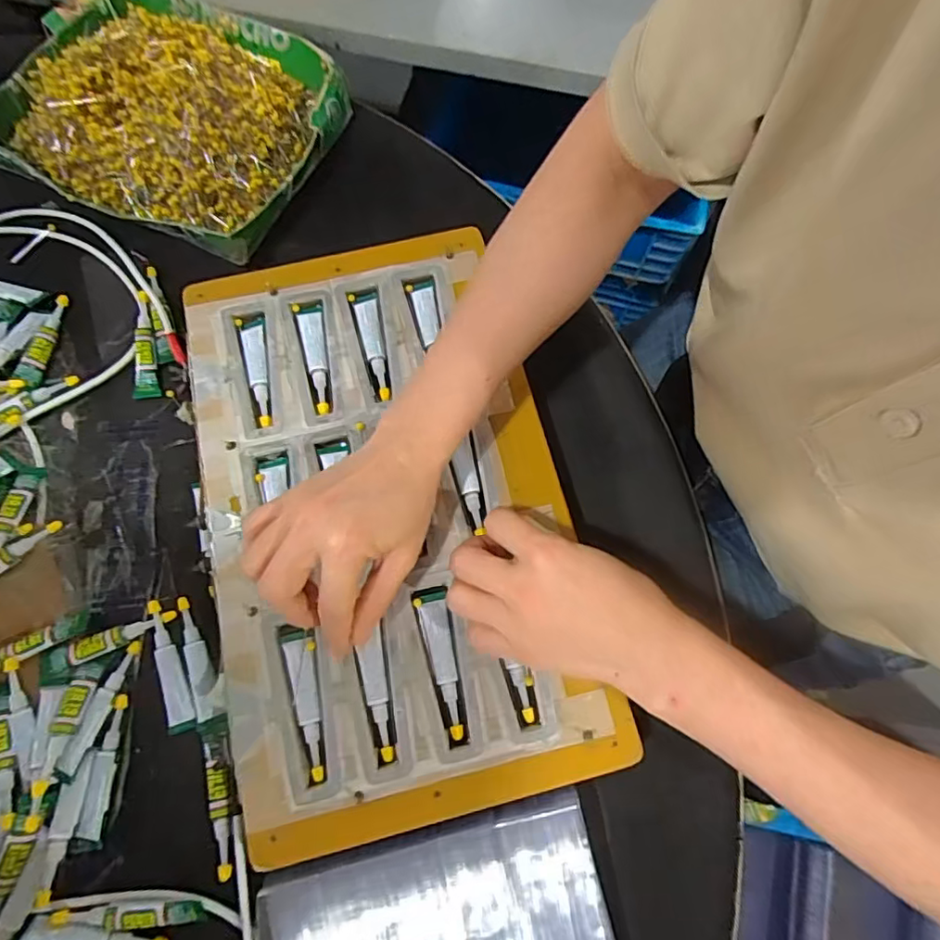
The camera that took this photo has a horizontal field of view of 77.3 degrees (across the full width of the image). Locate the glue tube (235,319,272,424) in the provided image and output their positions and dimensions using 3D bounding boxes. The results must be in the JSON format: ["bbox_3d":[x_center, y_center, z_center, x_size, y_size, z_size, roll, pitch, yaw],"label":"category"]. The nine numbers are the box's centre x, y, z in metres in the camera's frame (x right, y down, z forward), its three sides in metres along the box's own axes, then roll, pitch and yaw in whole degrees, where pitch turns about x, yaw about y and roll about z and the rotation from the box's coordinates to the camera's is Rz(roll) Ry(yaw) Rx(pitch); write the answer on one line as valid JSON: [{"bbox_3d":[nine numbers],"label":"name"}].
[{"bbox_3d":[-0.155,-0.072,0.426,0.018,0.006,0.088,-11,73,-4],"label":"glue tube"}]

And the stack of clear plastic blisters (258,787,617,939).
[{"bbox_3d":[-0.018,0.258,0.334,0.188,0.037,0.099,-12,72,-6],"label":"stack of clear plastic blisters"}]

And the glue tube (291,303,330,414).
[{"bbox_3d":[-0.113,-0.082,0.430,0.019,0.005,0.090,-11,73,-4],"label":"glue tube"}]

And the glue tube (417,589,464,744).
[{"bbox_3d":[-0.017,0.117,0.354,0.017,0.006,0.083,-10,73,-3],"label":"glue tube"}]

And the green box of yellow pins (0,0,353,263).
[{"bbox_3d":[-0.261,-0.316,0.510,0.280,0.051,0.225,24,72,6],"label":"green box of yellow pins"}]

